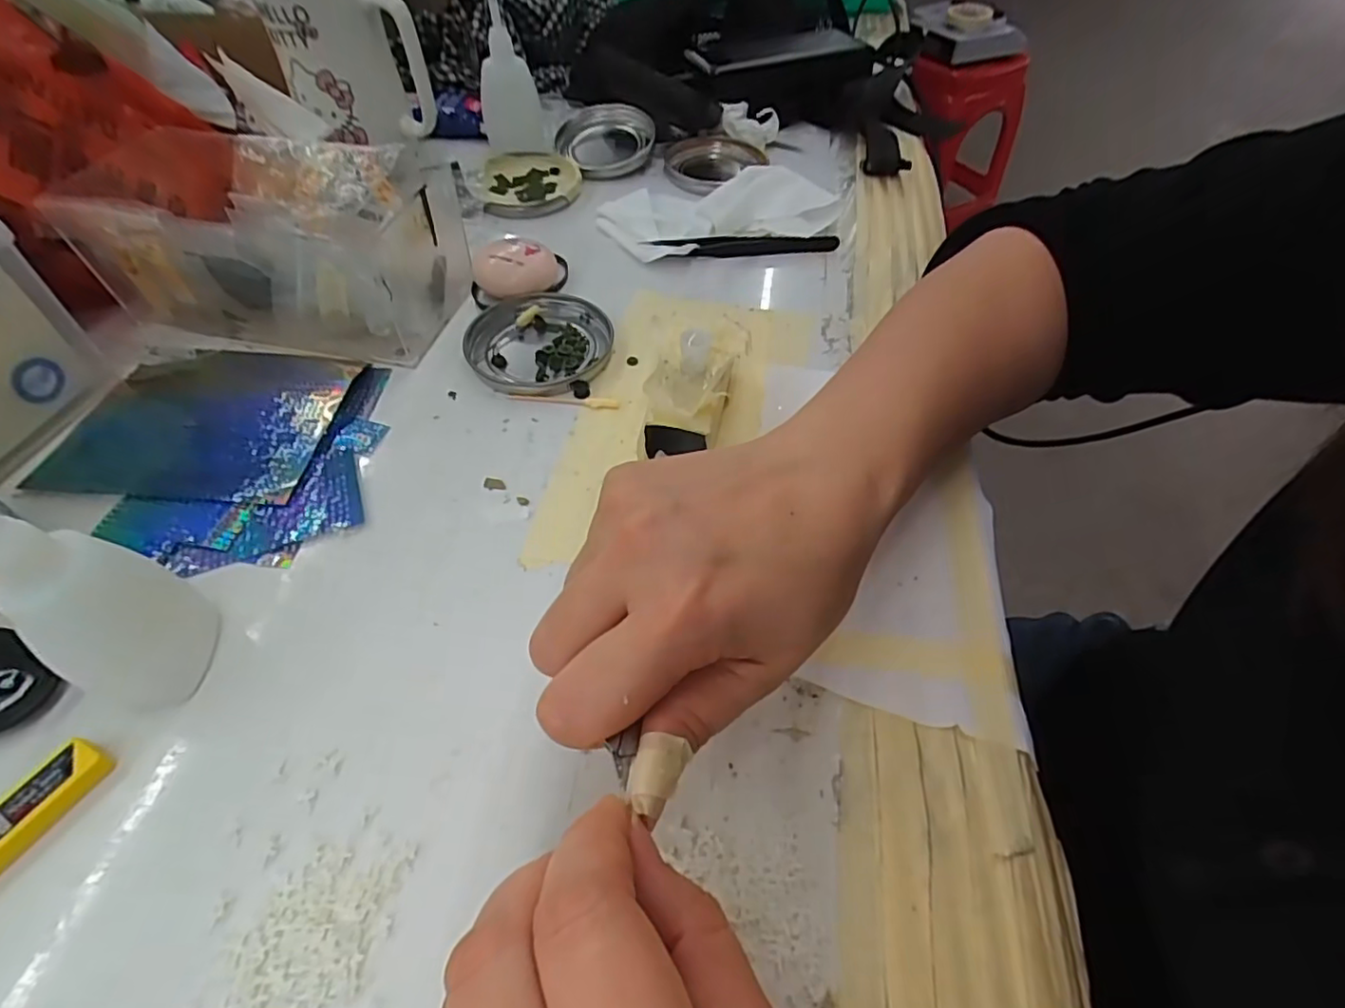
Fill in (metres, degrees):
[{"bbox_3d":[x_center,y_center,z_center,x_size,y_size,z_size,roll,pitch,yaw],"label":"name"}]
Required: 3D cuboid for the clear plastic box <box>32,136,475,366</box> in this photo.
[{"bbox_3d":[-0.214,-0.141,0.338,0.178,0.070,0.094,8,53,4],"label":"clear plastic box"}]

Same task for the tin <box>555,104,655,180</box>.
[{"bbox_3d":[-0.052,-0.288,0.483,0.066,0.019,0.082,-24,57,-18],"label":"tin"}]

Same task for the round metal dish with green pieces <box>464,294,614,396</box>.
[{"bbox_3d":[-0.073,-0.089,0.342,0.078,0.009,0.076,1,53,-1],"label":"round metal dish with green pieces"}]

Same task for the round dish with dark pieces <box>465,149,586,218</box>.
[{"bbox_3d":[-0.107,-0.236,0.450,0.078,0.010,0.081,1,53,-1],"label":"round dish with dark pieces"}]

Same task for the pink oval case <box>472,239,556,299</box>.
[{"bbox_3d":[-0.093,-0.138,0.367,0.046,0.024,0.036,-4,53,-4],"label":"pink oval case"}]

